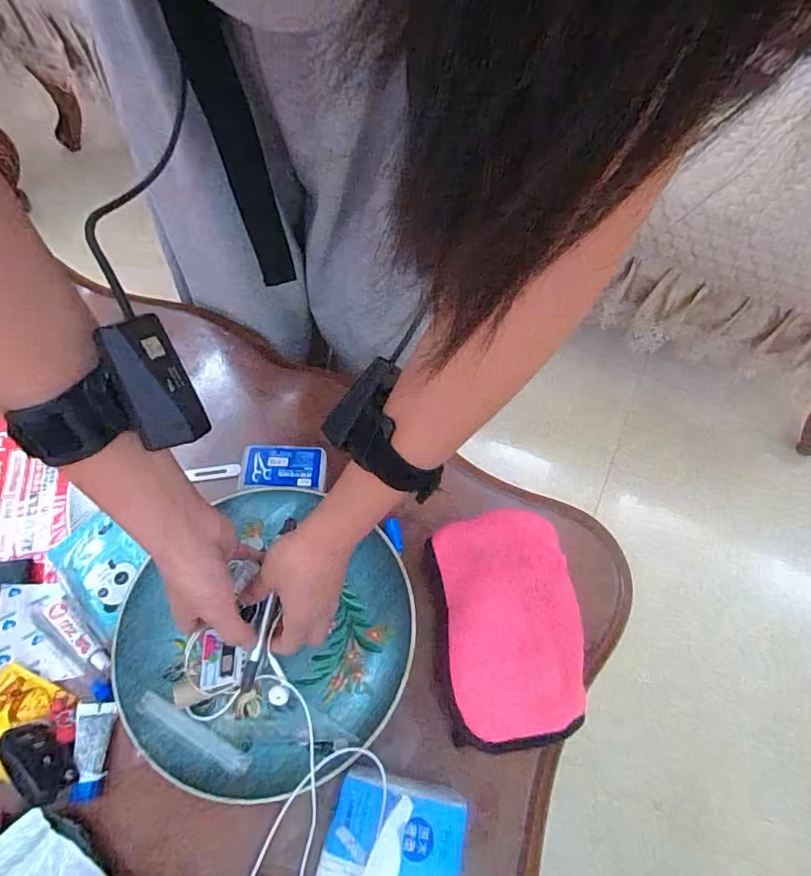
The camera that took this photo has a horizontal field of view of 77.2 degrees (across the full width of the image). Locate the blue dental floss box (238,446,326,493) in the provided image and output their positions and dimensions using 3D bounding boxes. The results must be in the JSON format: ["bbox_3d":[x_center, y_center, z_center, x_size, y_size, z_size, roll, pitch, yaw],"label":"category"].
[{"bbox_3d":[-0.121,0.029,0.495,0.083,0.014,0.046,0,63,-3],"label":"blue dental floss box"}]

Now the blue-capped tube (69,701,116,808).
[{"bbox_3d":[-0.243,0.241,0.390,0.022,0.021,0.067,-4,63,-6],"label":"blue-capped tube"}]

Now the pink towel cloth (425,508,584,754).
[{"bbox_3d":[0.083,0.157,0.437,0.106,0.077,0.180,-5,63,-6],"label":"pink towel cloth"}]

